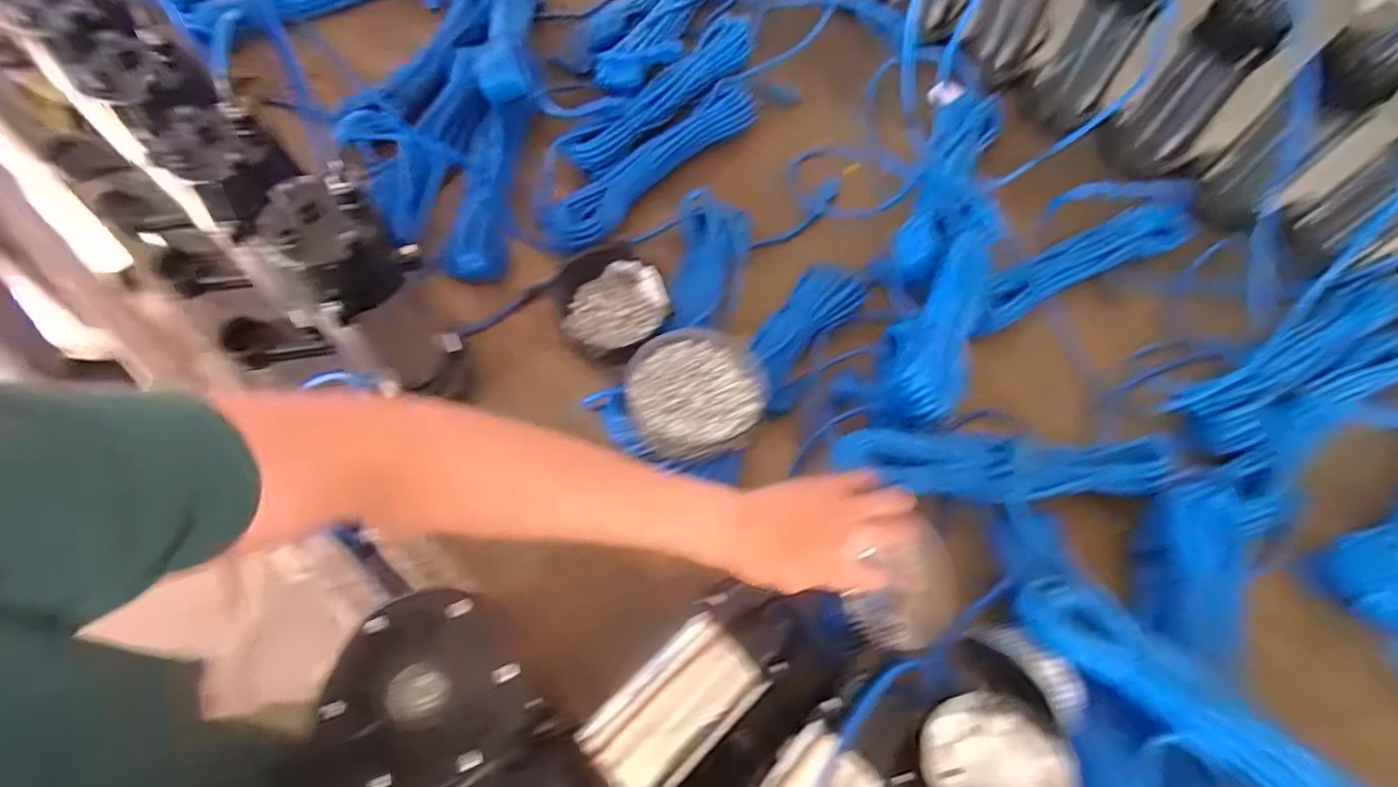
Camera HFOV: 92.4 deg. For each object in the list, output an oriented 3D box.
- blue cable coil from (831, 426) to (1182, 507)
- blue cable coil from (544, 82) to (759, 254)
[{"bbox_3d":[0.302,0.070,0.661,0.343,0.044,0.072,2,62,-2],"label":"blue cable coil"},{"bbox_3d":[-0.055,-0.303,0.873,0.074,0.049,0.367,37,66,15],"label":"blue cable coil"}]

